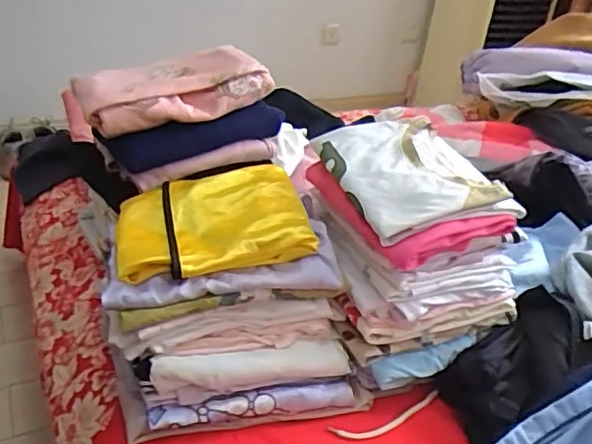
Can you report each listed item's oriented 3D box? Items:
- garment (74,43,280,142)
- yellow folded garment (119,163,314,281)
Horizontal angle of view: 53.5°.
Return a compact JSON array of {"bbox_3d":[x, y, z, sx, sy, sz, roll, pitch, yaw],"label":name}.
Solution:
[{"bbox_3d":[-0.178,-0.195,0.849,0.262,0.071,0.141,-16,38,-31],"label":"garment"},{"bbox_3d":[-0.102,-0.002,0.715,0.226,0.053,0.161,-5,33,-16],"label":"yellow folded garment"}]

